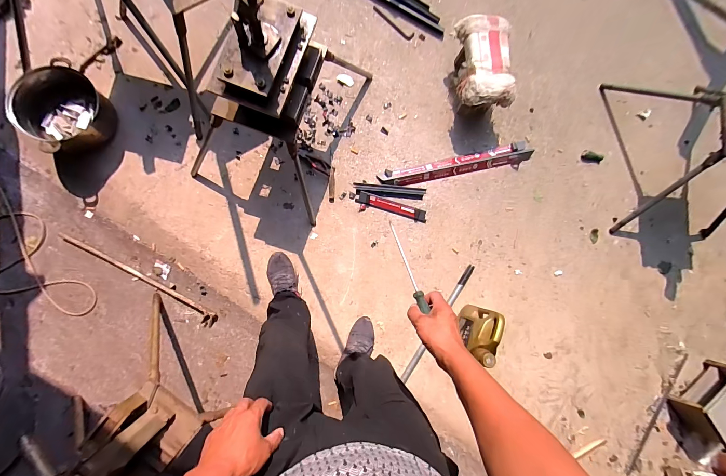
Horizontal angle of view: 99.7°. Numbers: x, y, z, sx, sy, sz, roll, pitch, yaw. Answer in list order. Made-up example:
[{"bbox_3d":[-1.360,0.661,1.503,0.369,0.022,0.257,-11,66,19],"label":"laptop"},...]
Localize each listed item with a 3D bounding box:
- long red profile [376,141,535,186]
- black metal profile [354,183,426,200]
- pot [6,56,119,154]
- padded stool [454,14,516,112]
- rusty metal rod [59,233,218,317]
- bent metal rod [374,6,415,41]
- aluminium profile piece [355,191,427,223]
[{"bbox_3d":[0.401,-0.311,1.309,0.659,0.034,0.078,-12,90,-6],"label":"long red profile"},{"bbox_3d":[0.114,-0.197,1.295,0.301,0.015,0.048,5,88,-5],"label":"black metal profile"},{"bbox_3d":[-1.053,-0.446,1.095,0.269,0.147,0.275,0,86,-6],"label":"pot"},{"bbox_3d":[0.458,-0.672,1.237,0.182,0.202,0.330,-3,86,-6],"label":"padded stool"},{"bbox_3d":[-0.863,0.149,1.185,0.648,0.017,0.018,31,86,-4],"label":"rusty metal rod"},{"bbox_3d":[0.132,-0.928,1.322,0.212,0.012,0.041,39,85,-3],"label":"bent metal rod"},{"bbox_3d":[0.125,-0.132,1.291,0.298,0.014,0.053,17,87,-5],"label":"aluminium profile piece"}]

